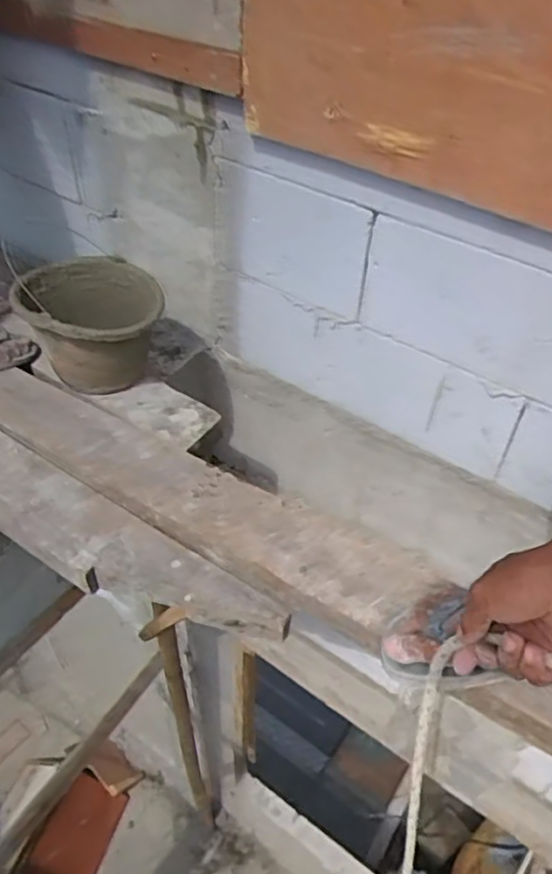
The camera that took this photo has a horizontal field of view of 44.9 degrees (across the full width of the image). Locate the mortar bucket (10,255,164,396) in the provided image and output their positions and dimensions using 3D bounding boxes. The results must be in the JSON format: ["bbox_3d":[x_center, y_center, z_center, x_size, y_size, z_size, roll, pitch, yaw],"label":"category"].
[{"bbox_3d":[-0.319,-0.194,1.164,0.229,0.152,0.229,-7,47,-9],"label":"mortar bucket"}]

